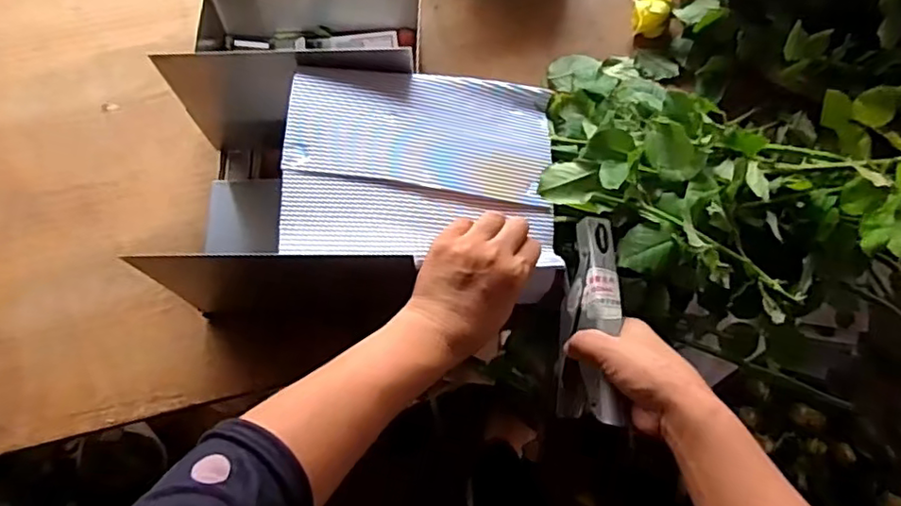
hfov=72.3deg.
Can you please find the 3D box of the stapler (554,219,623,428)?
[{"bbox_3d":[0.106,0.049,0.460,0.036,0.068,0.152,6,84,1],"label":"stapler"}]

